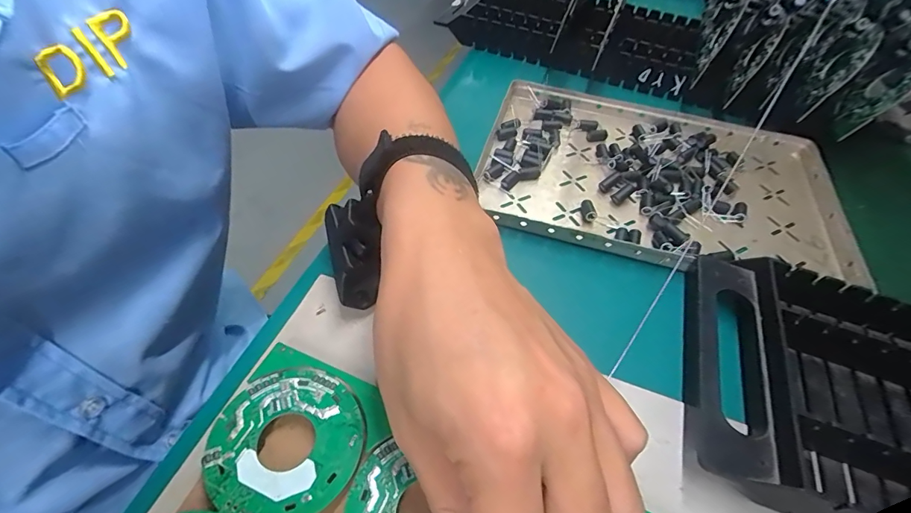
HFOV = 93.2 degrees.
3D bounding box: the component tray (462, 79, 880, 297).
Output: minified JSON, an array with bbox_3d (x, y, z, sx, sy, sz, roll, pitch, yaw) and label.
[{"bbox_3d":[0.162,-0.065,0.351,0.273,0.030,0.185,15,51,7],"label":"component tray"}]

